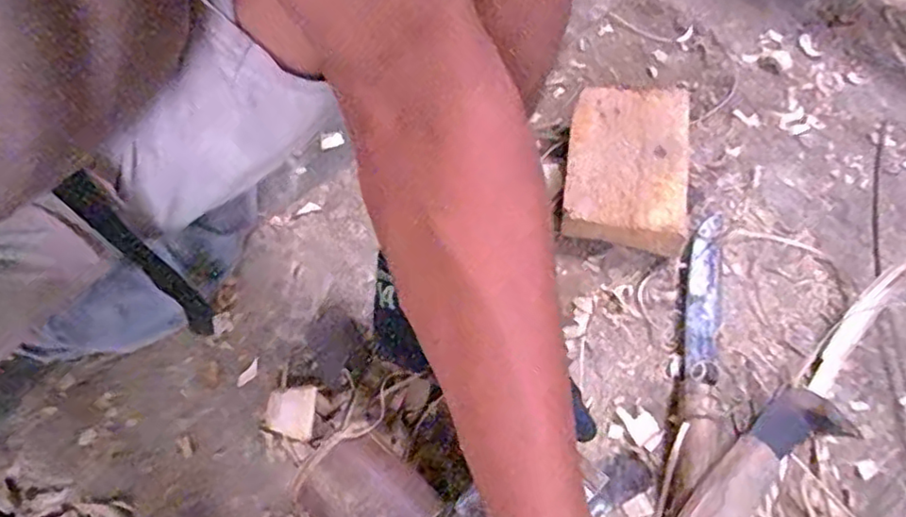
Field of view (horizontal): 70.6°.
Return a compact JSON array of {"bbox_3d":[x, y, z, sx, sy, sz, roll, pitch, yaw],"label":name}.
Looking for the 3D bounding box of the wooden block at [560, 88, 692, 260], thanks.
[{"bbox_3d":[0.174,-0.092,0.647,0.114,0.050,0.181,7,65,7],"label":"wooden block"}]

